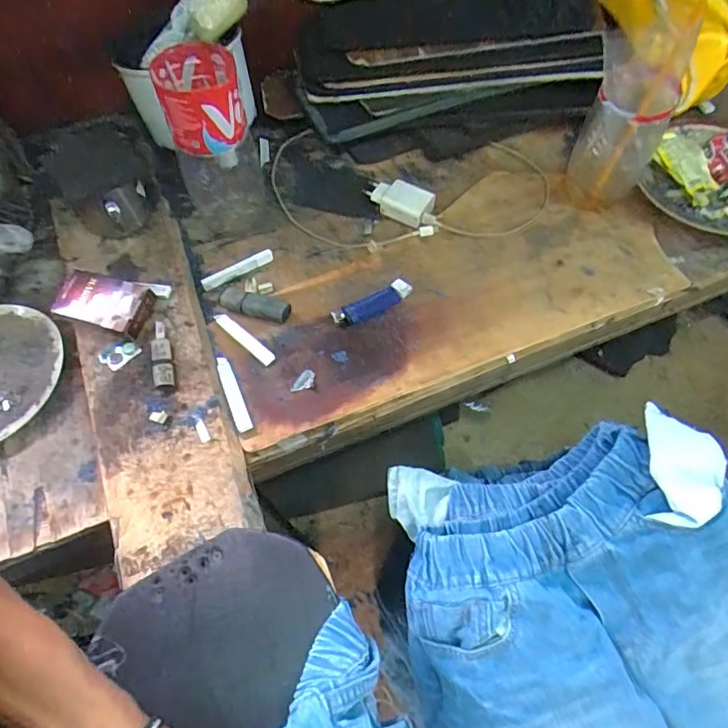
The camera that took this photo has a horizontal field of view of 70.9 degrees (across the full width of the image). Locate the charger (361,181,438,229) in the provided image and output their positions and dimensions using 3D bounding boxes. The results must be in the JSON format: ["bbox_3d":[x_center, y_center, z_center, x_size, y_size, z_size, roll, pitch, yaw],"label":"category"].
[{"bbox_3d":[0.046,-0.214,0.667,0.087,0.023,0.047,32,68,19],"label":"charger"}]

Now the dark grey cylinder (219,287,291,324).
[{"bbox_3d":[-0.127,-0.070,0.592,0.084,0.020,0.026,14,63,11],"label":"dark grey cylinder"}]

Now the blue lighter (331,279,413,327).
[{"bbox_3d":[0.011,-0.069,0.595,0.100,0.019,0.025,-30,63,-13],"label":"blue lighter"}]

